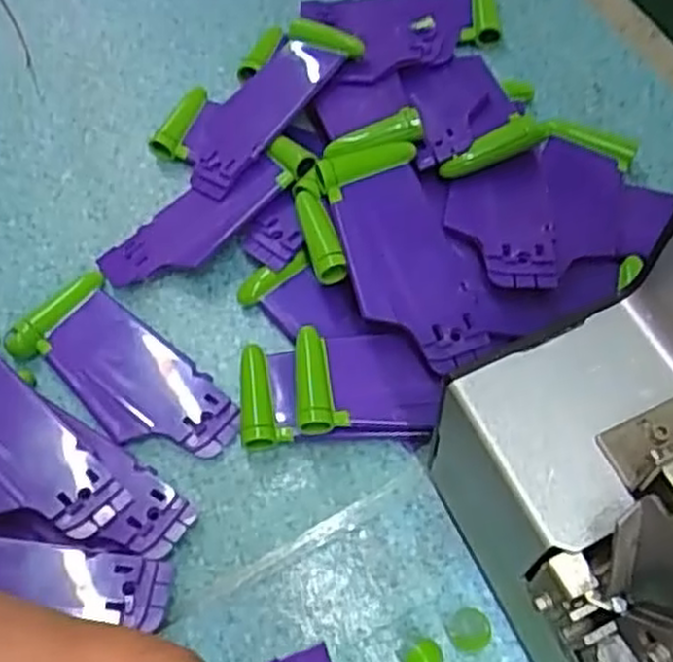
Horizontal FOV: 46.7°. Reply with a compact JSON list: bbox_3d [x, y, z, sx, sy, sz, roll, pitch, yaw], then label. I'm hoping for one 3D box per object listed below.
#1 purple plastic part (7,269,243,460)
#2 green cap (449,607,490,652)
[{"bbox_3d":[-0.075,0.016,0.277,0.085,0.012,0.038,38,71,20],"label":"purple plastic part"},{"bbox_3d":[0.040,0.090,0.234,0.011,0.010,0.011,-2,63,3],"label":"green cap"}]

